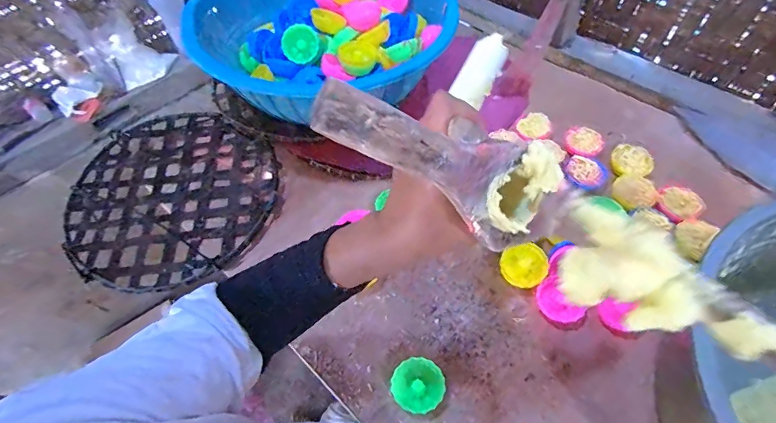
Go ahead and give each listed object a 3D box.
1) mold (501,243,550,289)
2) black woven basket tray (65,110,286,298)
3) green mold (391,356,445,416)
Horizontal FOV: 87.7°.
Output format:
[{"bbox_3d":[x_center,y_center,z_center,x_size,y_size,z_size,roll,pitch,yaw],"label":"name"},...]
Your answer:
[{"bbox_3d":[0.190,0.076,0.566,0.062,0.032,0.059,25,60,20],"label":"mold"},{"bbox_3d":[-0.366,-0.034,0.679,0.352,0.024,0.324,28,61,21],"label":"black woven basket tray"},{"bbox_3d":[0.037,0.212,0.490,0.059,0.026,0.060,-2,55,3],"label":"green mold"}]

